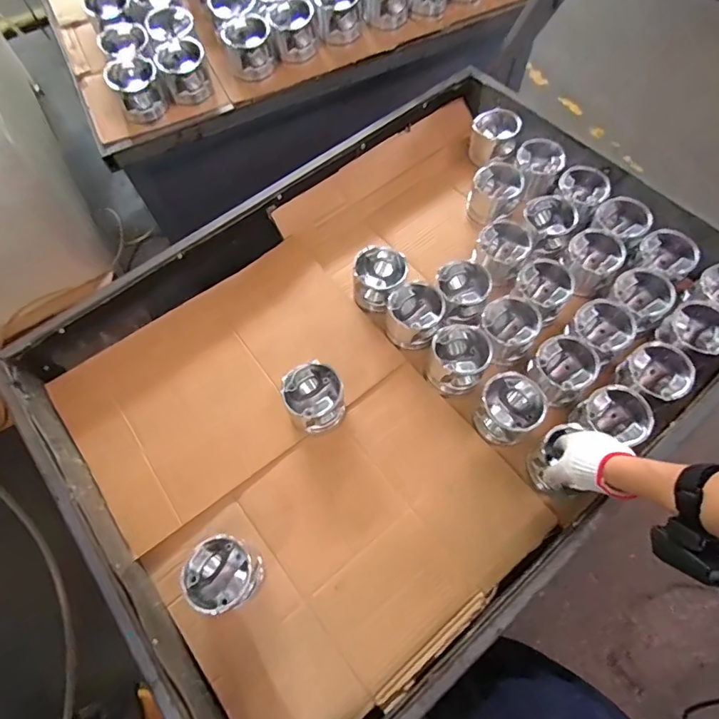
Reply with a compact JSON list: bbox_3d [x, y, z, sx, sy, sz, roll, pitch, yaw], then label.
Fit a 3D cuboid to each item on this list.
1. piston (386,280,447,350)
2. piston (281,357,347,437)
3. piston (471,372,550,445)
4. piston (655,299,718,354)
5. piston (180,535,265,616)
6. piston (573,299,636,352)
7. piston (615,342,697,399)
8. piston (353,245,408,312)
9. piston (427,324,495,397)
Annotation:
[{"bbox_3d":[0.098,-0.073,0.816,0.099,0.079,0.101,10,66,6],"label":"piston"},{"bbox_3d":[-0.072,0.065,0.770,0.088,0.090,0.092,-1,66,1],"label":"piston"},{"bbox_3d":[0.233,0.076,0.744,0.098,0.091,0.098,41,73,18],"label":"piston"},{"bbox_3d":[0.549,-0.044,0.784,0.092,0.059,0.096,-15,66,-5],"label":"piston"},{"bbox_3d":[-0.187,0.299,0.658,0.087,0.089,0.088,-1,66,1],"label":"piston"},{"bbox_3d":[0.397,-0.045,0.794,0.093,0.069,0.087,-1,66,1],"label":"piston"},{"bbox_3d":[0.466,0.021,0.752,0.097,0.080,0.095,18,67,9],"label":"piston"},{"bbox_3d":[0.036,-0.142,0.855,0.089,0.076,0.096,-1,66,1],"label":"piston"},{"bbox_3d":[0.162,-0.003,0.775,0.096,0.062,0.101,-1,66,1],"label":"piston"}]

